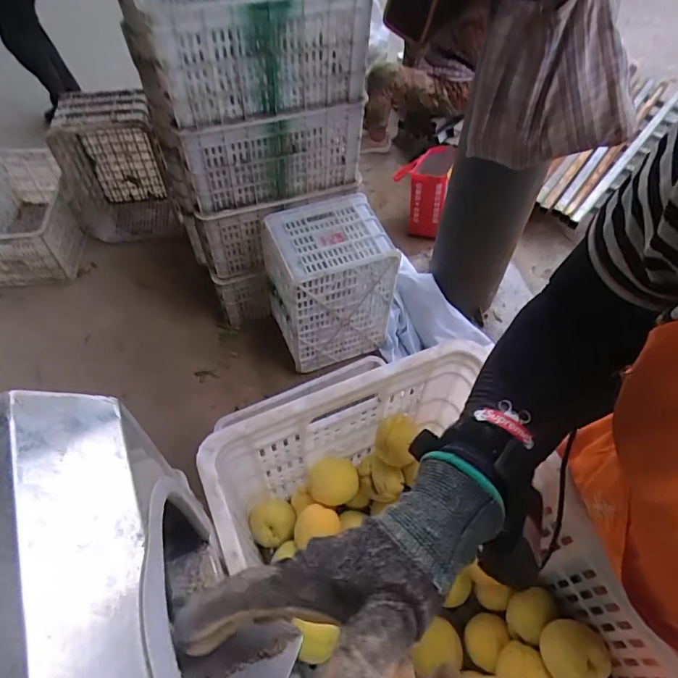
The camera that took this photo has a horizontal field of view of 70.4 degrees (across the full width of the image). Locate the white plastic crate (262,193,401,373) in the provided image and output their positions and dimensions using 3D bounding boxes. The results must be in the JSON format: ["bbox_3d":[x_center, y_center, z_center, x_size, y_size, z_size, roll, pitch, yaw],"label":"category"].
[{"bbox_3d":[-0.038,-0.192,1.750,0.374,0.529,0.326,-17,57,-13],"label":"white plastic crate"}]

